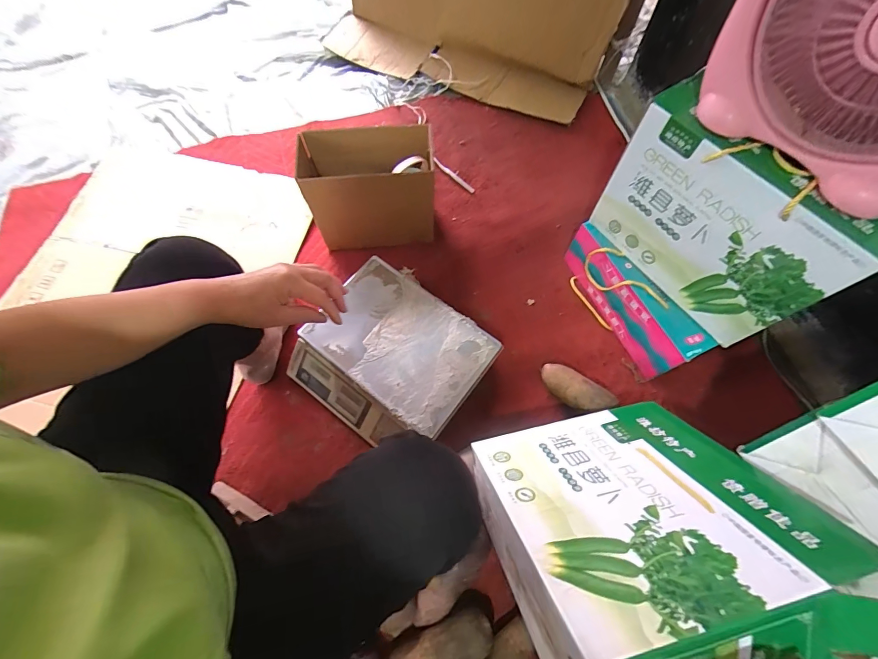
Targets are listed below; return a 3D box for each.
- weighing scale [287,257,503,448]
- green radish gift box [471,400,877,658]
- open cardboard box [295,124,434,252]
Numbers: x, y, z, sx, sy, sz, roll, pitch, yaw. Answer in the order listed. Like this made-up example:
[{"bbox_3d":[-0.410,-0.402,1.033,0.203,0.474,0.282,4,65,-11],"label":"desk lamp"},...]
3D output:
[{"bbox_3d":[-0.094,0.060,0.759,0.333,0.108,0.310,36,72,14],"label":"weighing scale"},{"bbox_3d":[0.269,0.271,0.507,0.351,0.392,0.116,-9,109,-8],"label":"green radish gift box"},{"bbox_3d":[-0.144,-0.307,0.845,0.260,0.239,0.147,3,68,2],"label":"open cardboard box"}]

